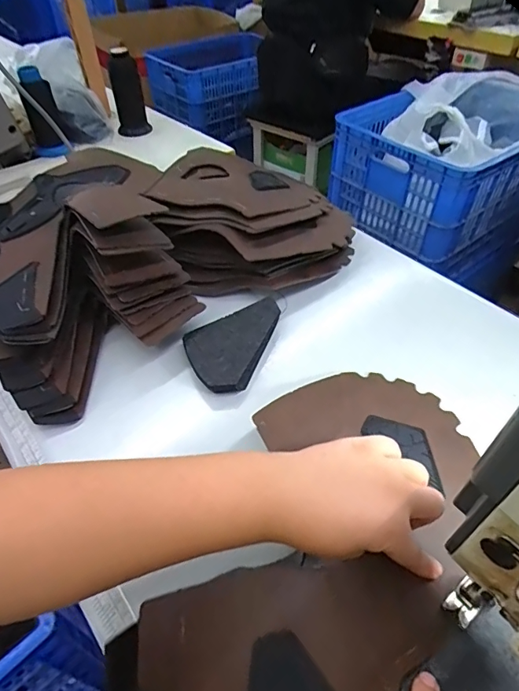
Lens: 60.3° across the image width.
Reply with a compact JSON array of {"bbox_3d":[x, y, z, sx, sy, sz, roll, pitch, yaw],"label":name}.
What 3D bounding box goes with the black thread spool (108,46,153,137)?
[{"bbox_3d":[-0.231,-0.440,0.779,0.054,0.128,0.066,-16,48,-14],"label":"black thread spool"}]

